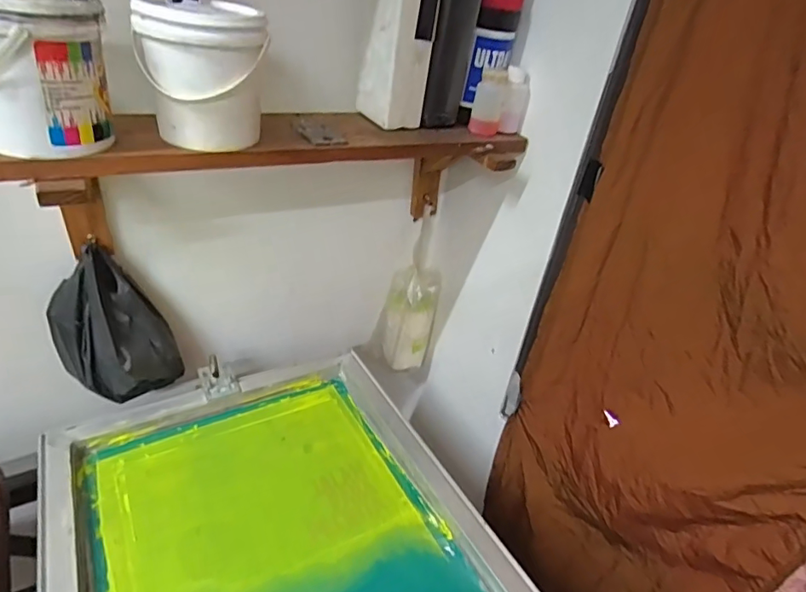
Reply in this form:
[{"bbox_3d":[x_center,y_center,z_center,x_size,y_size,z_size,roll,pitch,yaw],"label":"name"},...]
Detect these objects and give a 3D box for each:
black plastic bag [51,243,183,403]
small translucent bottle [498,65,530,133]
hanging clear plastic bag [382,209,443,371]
[{"bbox_3d":[-0.412,0.048,0.700,0.150,0.197,0.083,-13,38,-29],"label":"black plastic bag"},{"bbox_3d":[0.161,-0.281,0.712,0.037,0.084,0.048,15,33,15],"label":"small translucent bottle"},{"bbox_3d":[0.010,0.004,1.004,0.123,0.316,0.064,8,32,1],"label":"hanging clear plastic bag"}]

